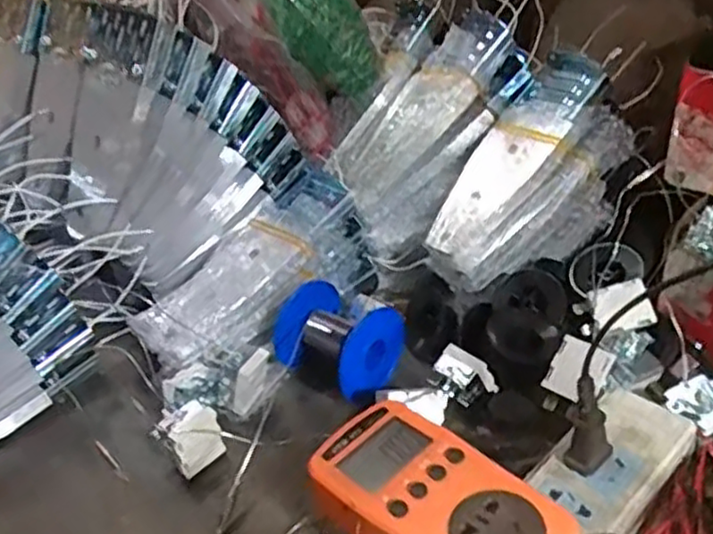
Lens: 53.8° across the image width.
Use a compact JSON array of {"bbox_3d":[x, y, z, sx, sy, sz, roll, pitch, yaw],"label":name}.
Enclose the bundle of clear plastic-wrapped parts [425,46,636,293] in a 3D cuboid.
[{"bbox_3d":[0.139,-0.058,0.535,0.194,0.098,0.064,-52,22,-5],"label":"bundle of clear plastic-wrapped parts"}]

